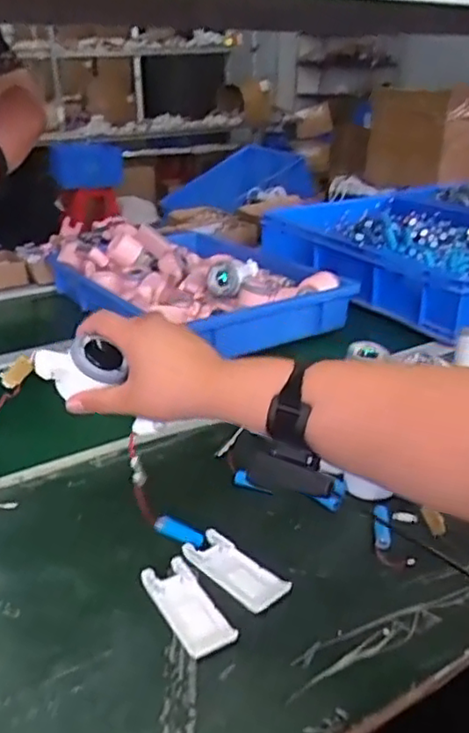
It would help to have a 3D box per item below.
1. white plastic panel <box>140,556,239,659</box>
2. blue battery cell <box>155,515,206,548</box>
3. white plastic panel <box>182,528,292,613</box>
[{"bbox_3d":[-0.040,0.204,0.545,0.041,0.011,0.100,-15,29,-30],"label":"white plastic panel"},{"bbox_3d":[-0.054,0.157,0.609,0.051,0.018,0.015,32,14,-25],"label":"blue battery cell"},{"bbox_3d":[0.000,0.184,0.583,0.102,0.008,0.043,23,33,39],"label":"white plastic panel"}]

